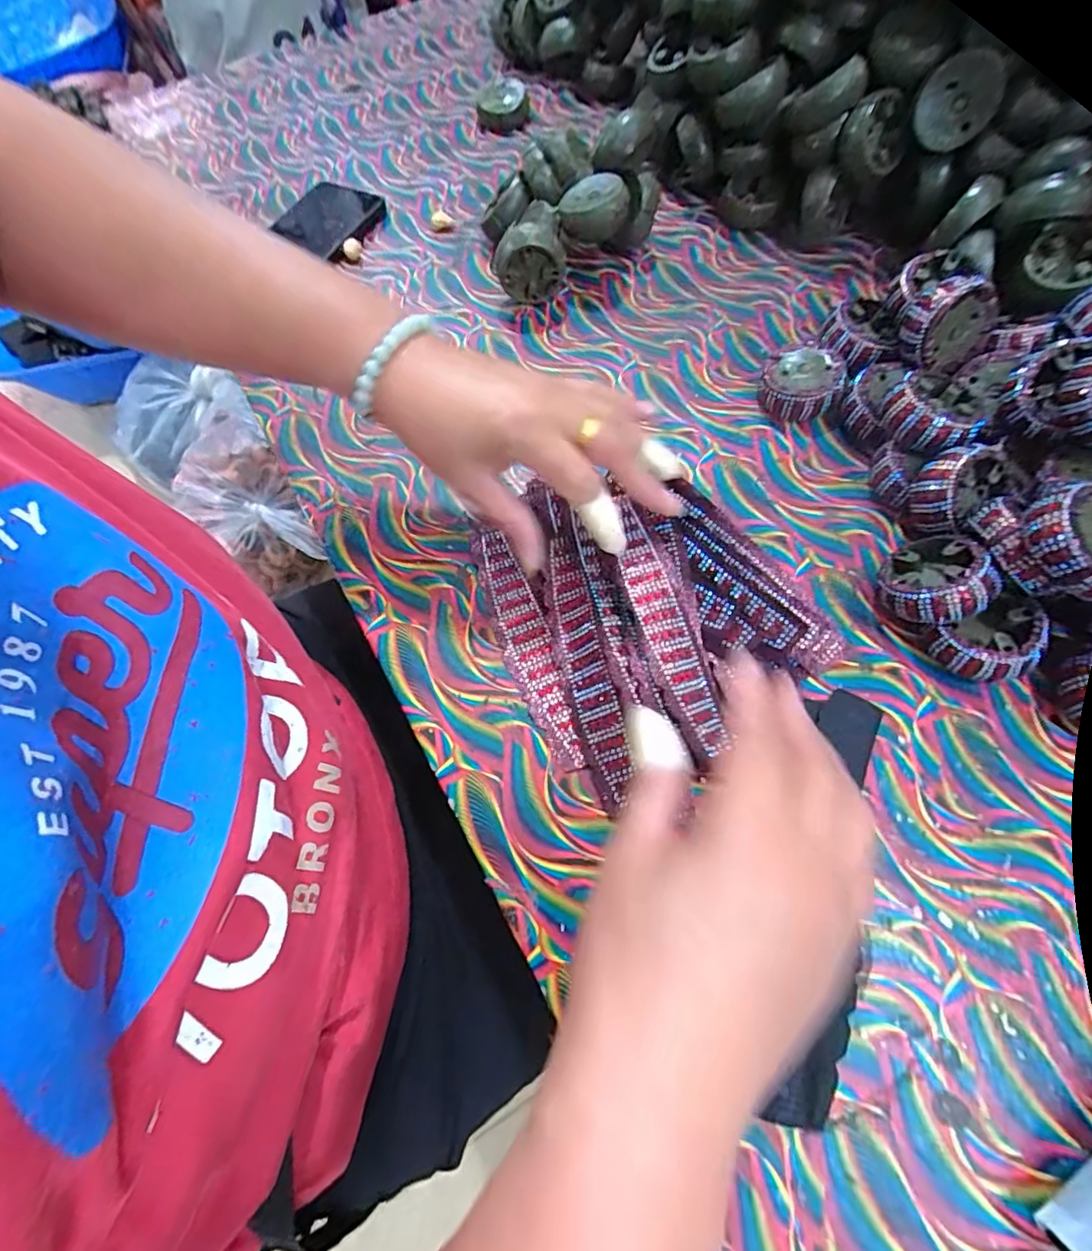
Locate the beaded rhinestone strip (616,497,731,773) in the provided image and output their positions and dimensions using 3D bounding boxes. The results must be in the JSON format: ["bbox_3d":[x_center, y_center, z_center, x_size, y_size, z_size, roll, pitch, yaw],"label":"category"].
[{"bbox_3d":[0.065,0.001,0.295,0.030,0.004,0.144,-11,73,-18],"label":"beaded rhinestone strip"}]

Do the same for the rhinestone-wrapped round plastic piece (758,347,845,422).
[{"bbox_3d":[0.176,-0.167,0.377,0.050,0.023,0.051,-1,66,2],"label":"rhinestone-wrapped round plastic piece"}]

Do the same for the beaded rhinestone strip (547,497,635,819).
[{"bbox_3d":[0.019,0.010,0.304,0.028,0.005,0.175,-22,68,25],"label":"beaded rhinestone strip"}]

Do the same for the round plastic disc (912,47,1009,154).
[{"bbox_3d":[0.287,-0.363,0.376,0.052,0.050,0.016,9,66,7],"label":"round plastic disc"}]

